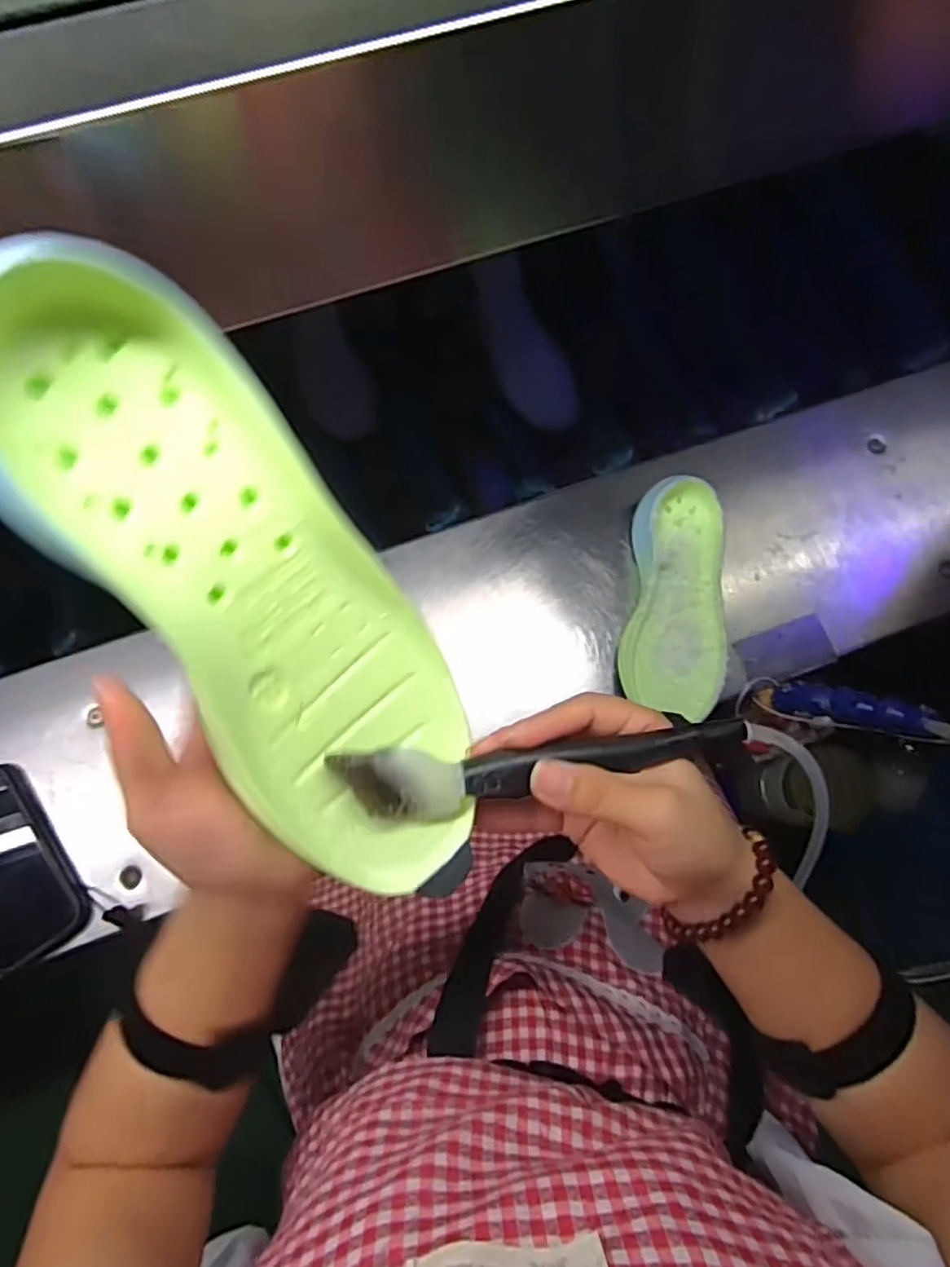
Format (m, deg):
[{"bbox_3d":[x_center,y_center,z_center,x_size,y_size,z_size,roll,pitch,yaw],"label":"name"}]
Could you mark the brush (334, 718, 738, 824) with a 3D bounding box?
[{"bbox_3d":[0.028,0.054,0.260,0.159,0.027,0.027,-7,76,-2],"label":"brush"}]

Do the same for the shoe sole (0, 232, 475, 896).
[{"bbox_3d":[-0.069,-0.004,0.231,0.090,0.036,0.243,-32,115,-8],"label":"shoe sole"}]

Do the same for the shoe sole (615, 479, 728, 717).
[{"bbox_3d":[0.179,-0.031,0.576,0.086,0.045,0.205,10,77,0],"label":"shoe sole"}]

